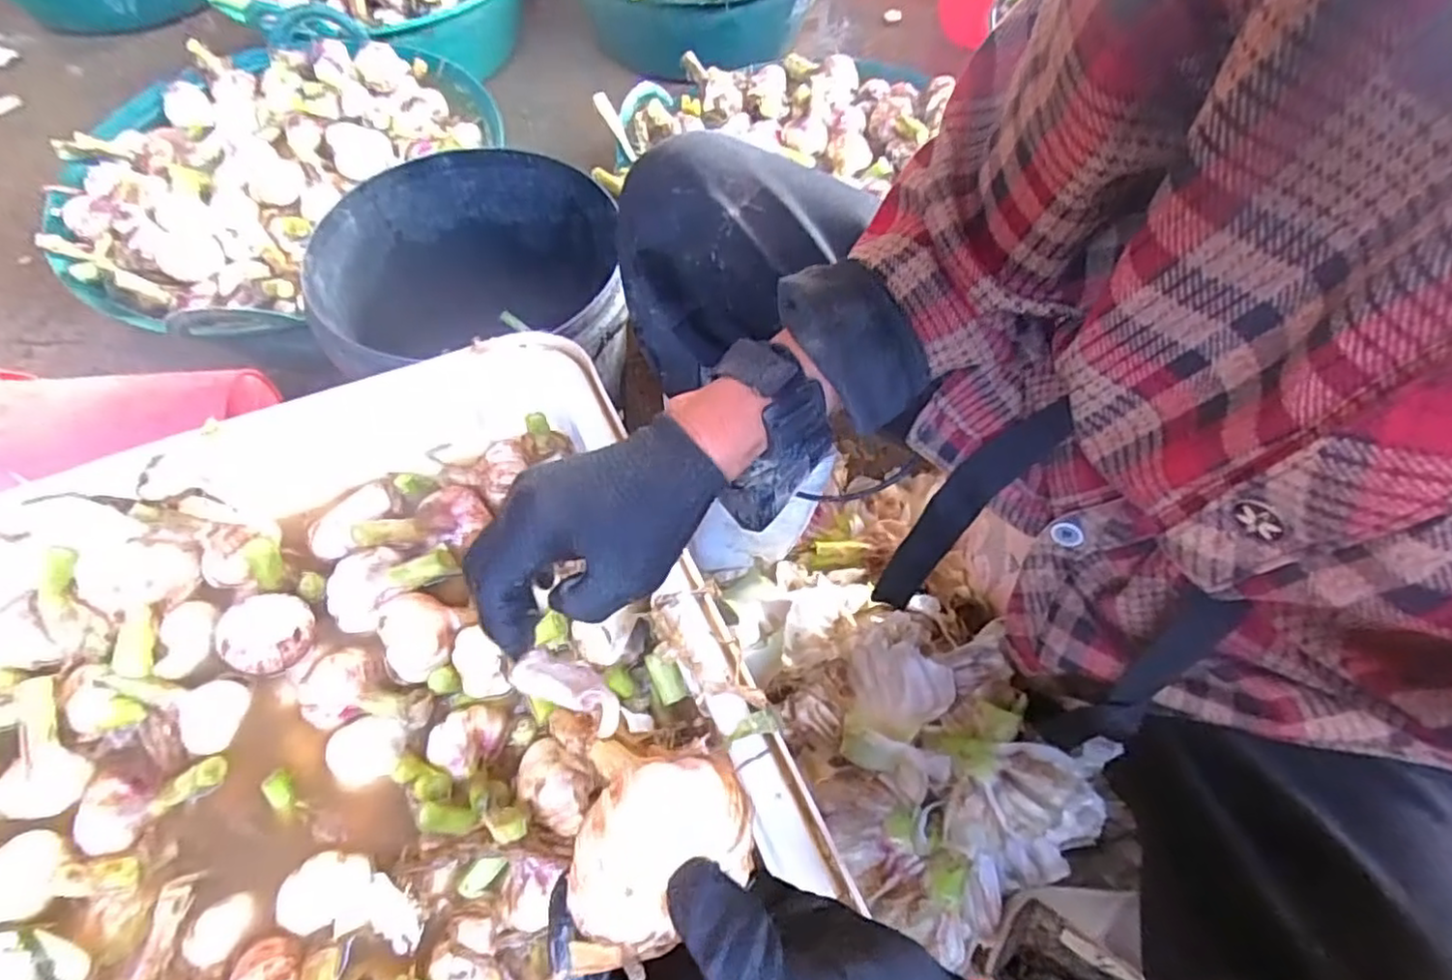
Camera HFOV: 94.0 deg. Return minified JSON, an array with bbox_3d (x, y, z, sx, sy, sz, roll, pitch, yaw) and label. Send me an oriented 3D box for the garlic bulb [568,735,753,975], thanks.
[{"bbox_3d":[-0.021,0.121,0.237,0.058,0.044,0.066,-2,62,-2],"label":"garlic bulb"}]

